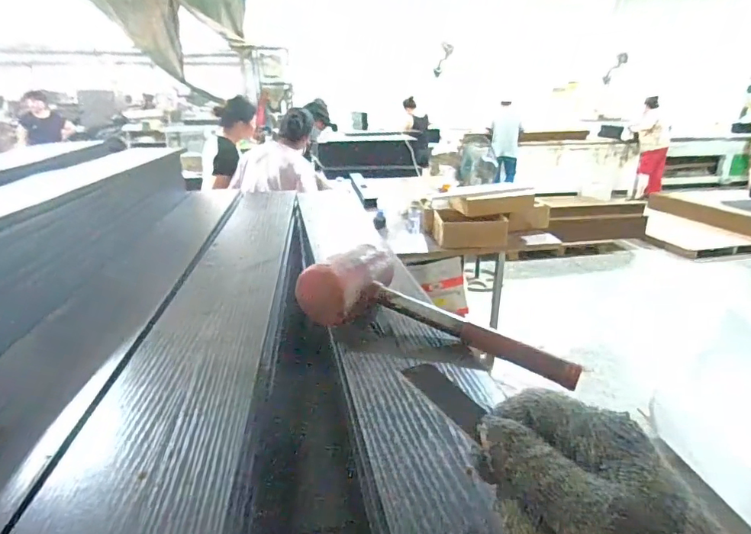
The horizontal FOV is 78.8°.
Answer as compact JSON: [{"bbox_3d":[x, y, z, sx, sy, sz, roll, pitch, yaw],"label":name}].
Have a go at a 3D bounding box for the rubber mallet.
[{"bbox_3d":[0.061,0.045,0.463,0.276,0.051,0.100,19,25,13],"label":"rubber mallet"}]

